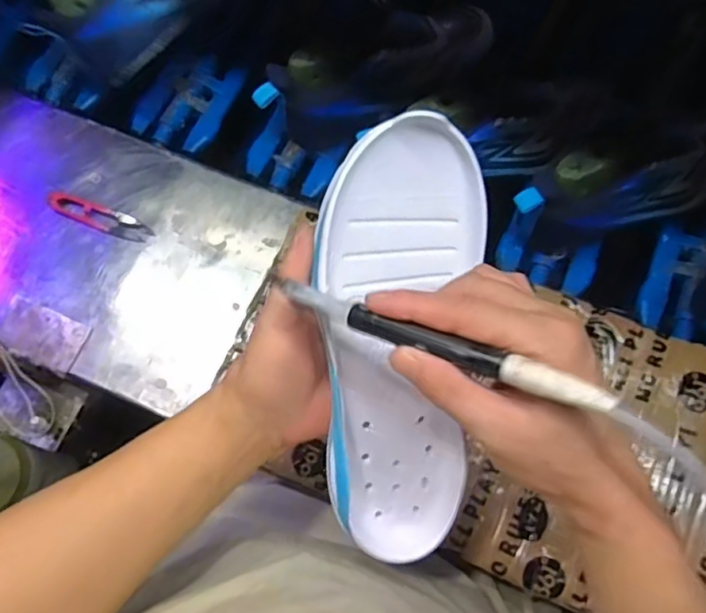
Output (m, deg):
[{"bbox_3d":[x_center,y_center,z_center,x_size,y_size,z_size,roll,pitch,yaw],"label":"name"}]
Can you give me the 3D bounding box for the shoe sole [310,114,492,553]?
[{"bbox_3d":[0.026,0.024,0.374,0.092,0.028,0.258,3,101,2],"label":"shoe sole"}]

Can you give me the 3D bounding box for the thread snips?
[{"bbox_3d":[-0.247,-0.087,0.608,0.107,0.009,0.024,19,77,6],"label":"thread snips"}]

